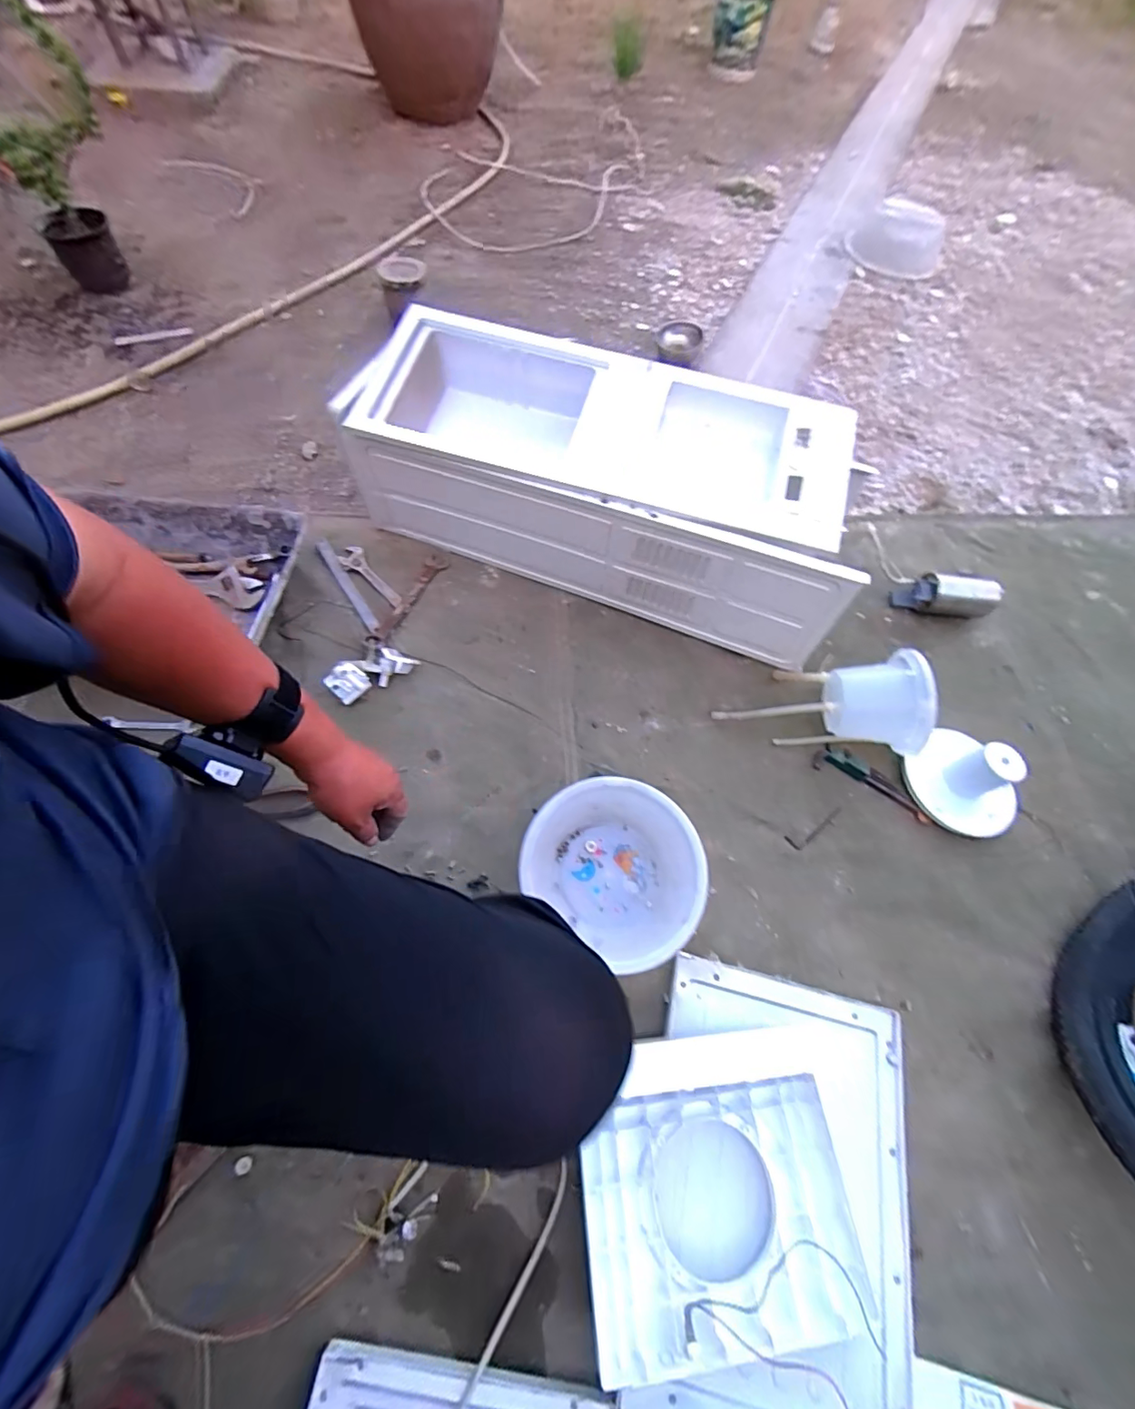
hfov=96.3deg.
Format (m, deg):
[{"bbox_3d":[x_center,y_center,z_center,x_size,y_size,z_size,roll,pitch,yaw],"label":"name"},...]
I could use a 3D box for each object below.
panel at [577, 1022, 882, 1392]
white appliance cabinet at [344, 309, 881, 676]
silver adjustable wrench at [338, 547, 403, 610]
[{"bbox_3d":[0.166,0.523,0.562,0.297,0.081,0.268,-3,64,-5],"label":"panel"},{"bbox_3d":[0.069,-0.412,0.949,0.894,0.275,0.326,22,64,7],"label":"white appliance cabinet"},{"bbox_3d":[-0.386,-0.244,0.989,0.051,0.012,0.188,-34,70,-19],"label":"silver adjustable wrench"}]

